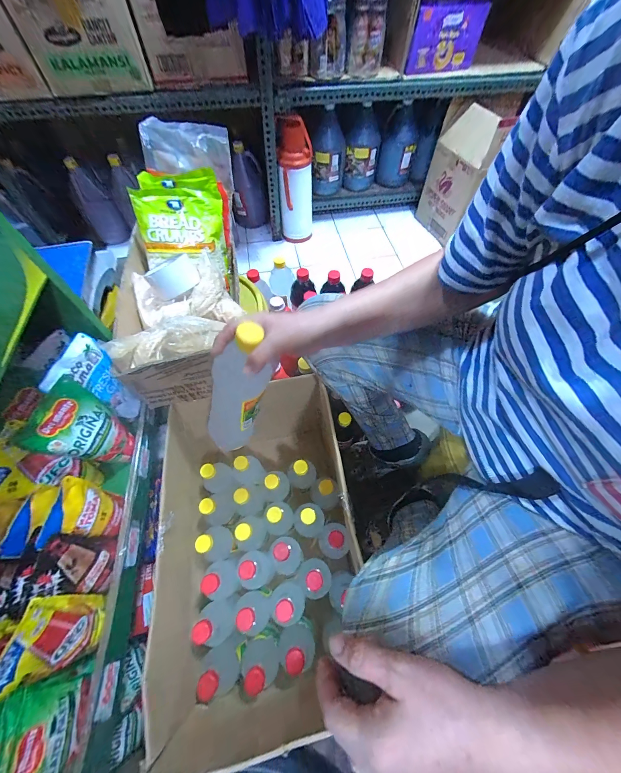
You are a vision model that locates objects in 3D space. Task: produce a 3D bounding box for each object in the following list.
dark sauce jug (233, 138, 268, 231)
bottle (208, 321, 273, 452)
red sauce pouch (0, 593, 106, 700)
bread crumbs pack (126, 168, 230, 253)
[{"bbox_3d":[-0.260,-0.829,1.191,0.141,0.277,0.138,-6,60,-4],"label":"dark sauce jug"},{"bbox_3d":[-0.110,0.009,0.439,0.070,0.272,0.080,-10,58,-28],"label":"bottle"},{"bbox_3d":[-0.272,0.275,0.307,0.027,0.112,0.084,15,61,8],"label":"red sauce pouch"},{"bbox_3d":[-0.243,-0.319,0.527,0.160,0.038,0.141,-3,101,-2],"label":"bread crumbs pack"}]

